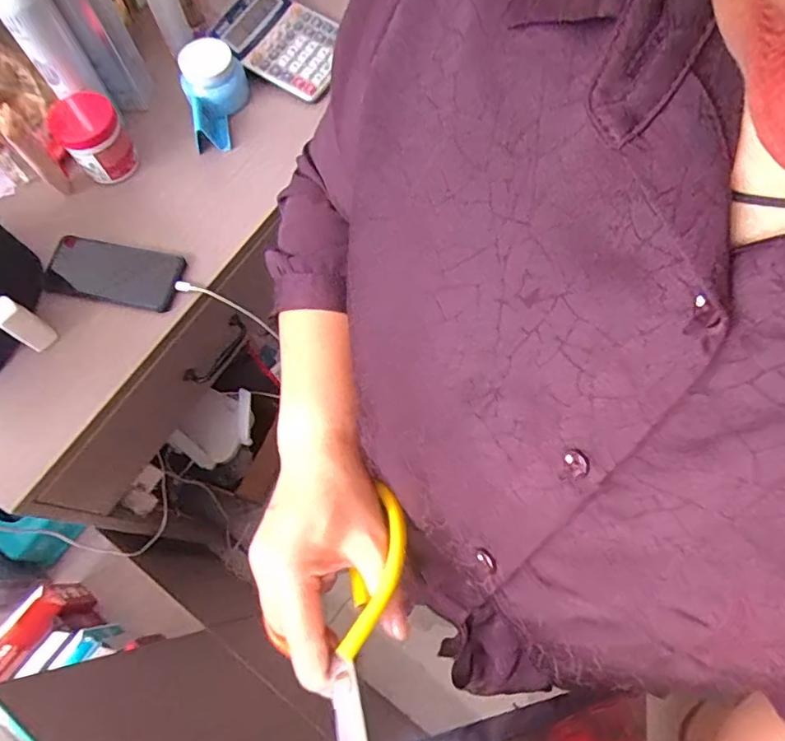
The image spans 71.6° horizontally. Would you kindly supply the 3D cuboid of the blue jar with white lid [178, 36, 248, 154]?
[{"bbox_3d":[-0.232,-0.365,0.716,0.084,0.077,0.122,-19,70,-6],"label":"blue jar with white lid"}]

